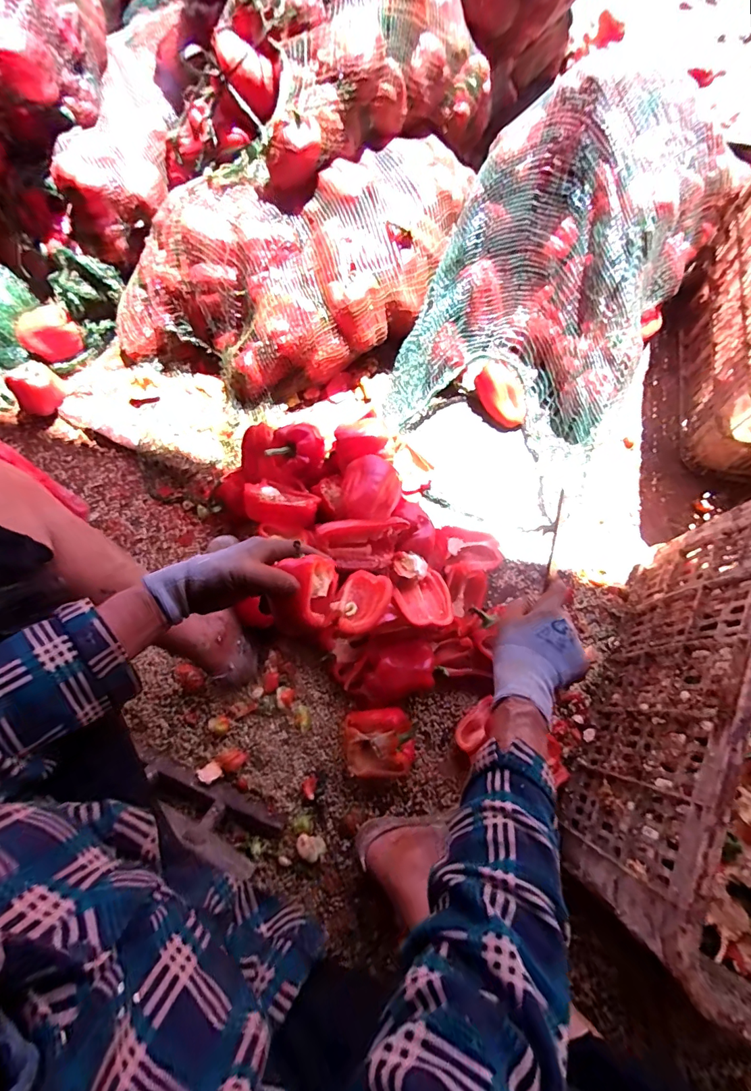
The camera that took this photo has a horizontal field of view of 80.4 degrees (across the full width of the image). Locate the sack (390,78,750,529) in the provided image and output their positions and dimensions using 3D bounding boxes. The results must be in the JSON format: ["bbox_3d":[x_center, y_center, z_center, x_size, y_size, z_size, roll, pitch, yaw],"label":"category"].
[{"bbox_3d":[0.311,-0.455,0.780,0.421,0.299,0.657,30,74,11],"label":"sack"}]

